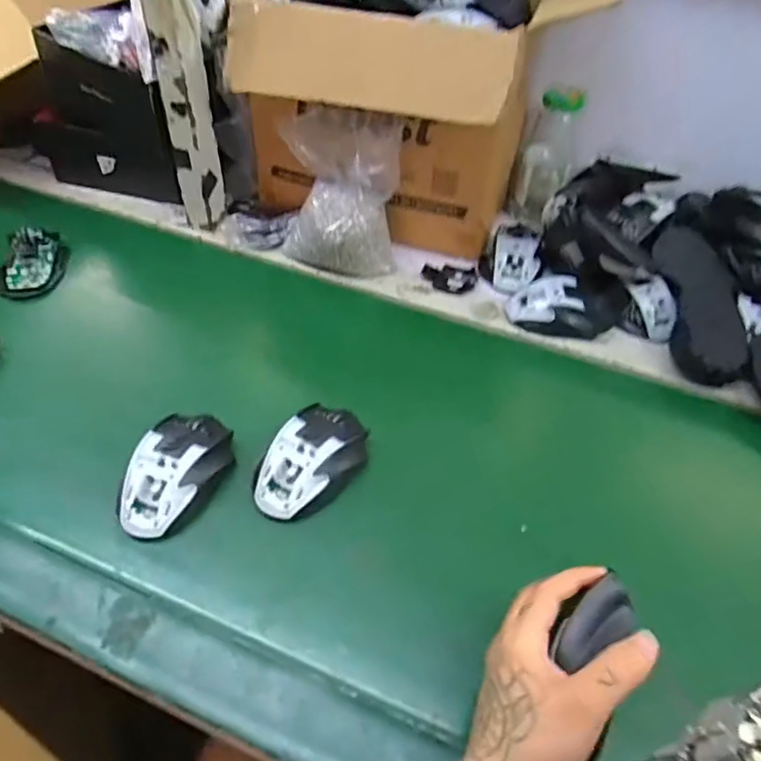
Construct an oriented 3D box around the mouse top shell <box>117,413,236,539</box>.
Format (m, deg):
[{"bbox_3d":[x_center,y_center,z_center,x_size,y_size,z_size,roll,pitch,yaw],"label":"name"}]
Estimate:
[{"bbox_3d":[-0.169,0.072,0.506,0.065,0.031,0.112,15,48,10],"label":"mouse top shell"}]

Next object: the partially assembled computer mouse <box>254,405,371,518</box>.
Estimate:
[{"bbox_3d":[-0.059,0.065,0.524,0.063,0.033,0.115,26,50,18],"label":"partially assembled computer mouse"}]

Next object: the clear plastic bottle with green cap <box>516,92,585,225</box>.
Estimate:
[{"bbox_3d":[0.208,-0.273,0.774,0.060,0.171,0.059,32,53,23],"label":"clear plastic bottle with green cap"}]

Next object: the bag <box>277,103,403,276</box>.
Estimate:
[{"bbox_3d":[-0.046,-0.210,0.688,0.132,0.153,0.106,2,47,-2],"label":"bag"}]

